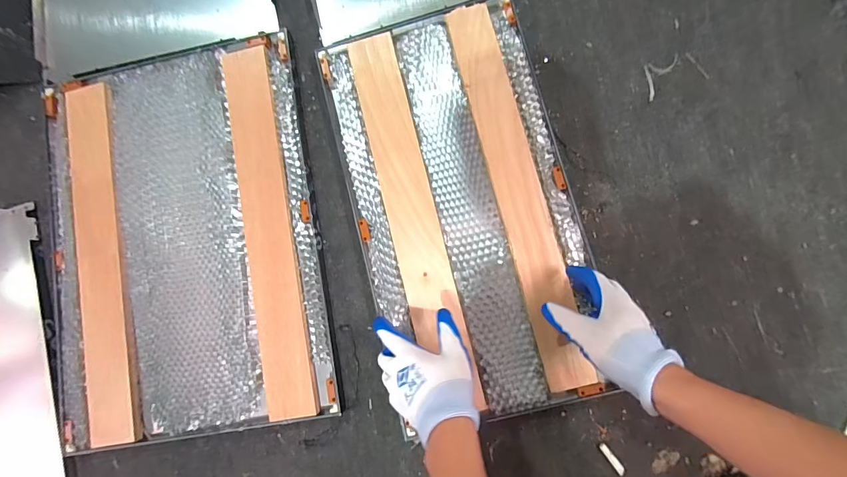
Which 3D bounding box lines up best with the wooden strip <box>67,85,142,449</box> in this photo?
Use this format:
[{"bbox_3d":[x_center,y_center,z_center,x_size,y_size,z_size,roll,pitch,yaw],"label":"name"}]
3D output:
[{"bbox_3d":[-0.483,0.028,0.569,0.076,0.007,0.534,-9,84,4],"label":"wooden strip"}]

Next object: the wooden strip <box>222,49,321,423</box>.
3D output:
[{"bbox_3d":[-0.224,-0.017,0.552,0.071,0.013,0.533,-11,84,4],"label":"wooden strip"}]

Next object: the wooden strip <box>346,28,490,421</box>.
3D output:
[{"bbox_3d":[-0.017,-0.044,0.529,0.068,0.007,0.505,-14,83,4],"label":"wooden strip"}]

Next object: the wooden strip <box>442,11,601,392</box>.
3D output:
[{"bbox_3d":[0.127,-0.068,0.518,0.063,0.009,0.531,-14,83,4],"label":"wooden strip"}]

